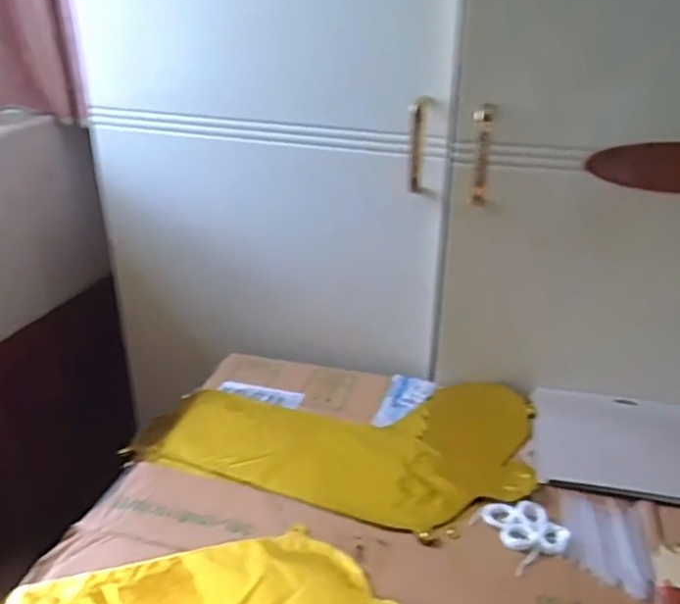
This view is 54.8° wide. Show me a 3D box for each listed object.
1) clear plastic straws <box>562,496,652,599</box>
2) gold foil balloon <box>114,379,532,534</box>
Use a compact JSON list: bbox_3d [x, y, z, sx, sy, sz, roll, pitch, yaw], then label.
[{"bbox_3d":[0.223,0.198,0.553,0.063,0.011,0.099,8,27,12],"label":"clear plastic straws"},{"bbox_3d":[-0.002,0.133,0.694,0.388,0.025,0.246,8,27,12],"label":"gold foil balloon"}]

